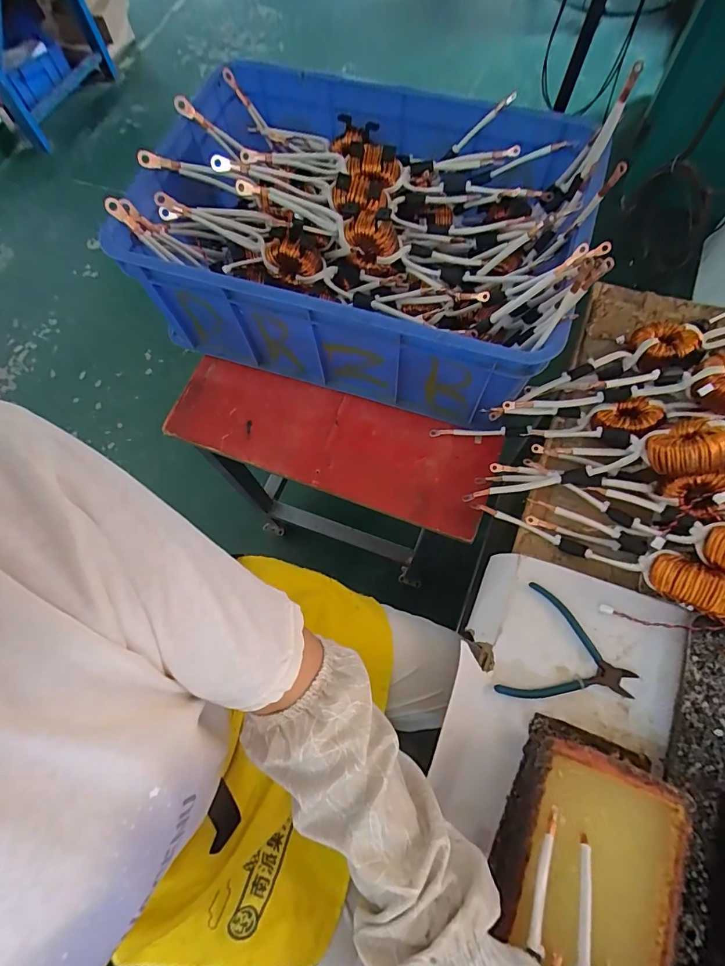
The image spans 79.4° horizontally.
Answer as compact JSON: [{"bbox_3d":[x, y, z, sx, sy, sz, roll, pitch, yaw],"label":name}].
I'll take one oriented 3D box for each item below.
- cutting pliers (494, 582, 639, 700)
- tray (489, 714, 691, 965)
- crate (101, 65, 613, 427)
[{"bbox_3d":[0.232,0.199,0.484,0.132,0.012,0.125,24,73,11],"label":"cutting pliers"},{"bbox_3d":[0.200,0.347,0.396,0.137,0.067,0.204,22,73,10],"label":"tray"},{"bbox_3d":[0.007,-0.398,0.685,0.602,0.201,0.478,16,72,8],"label":"crate"}]

